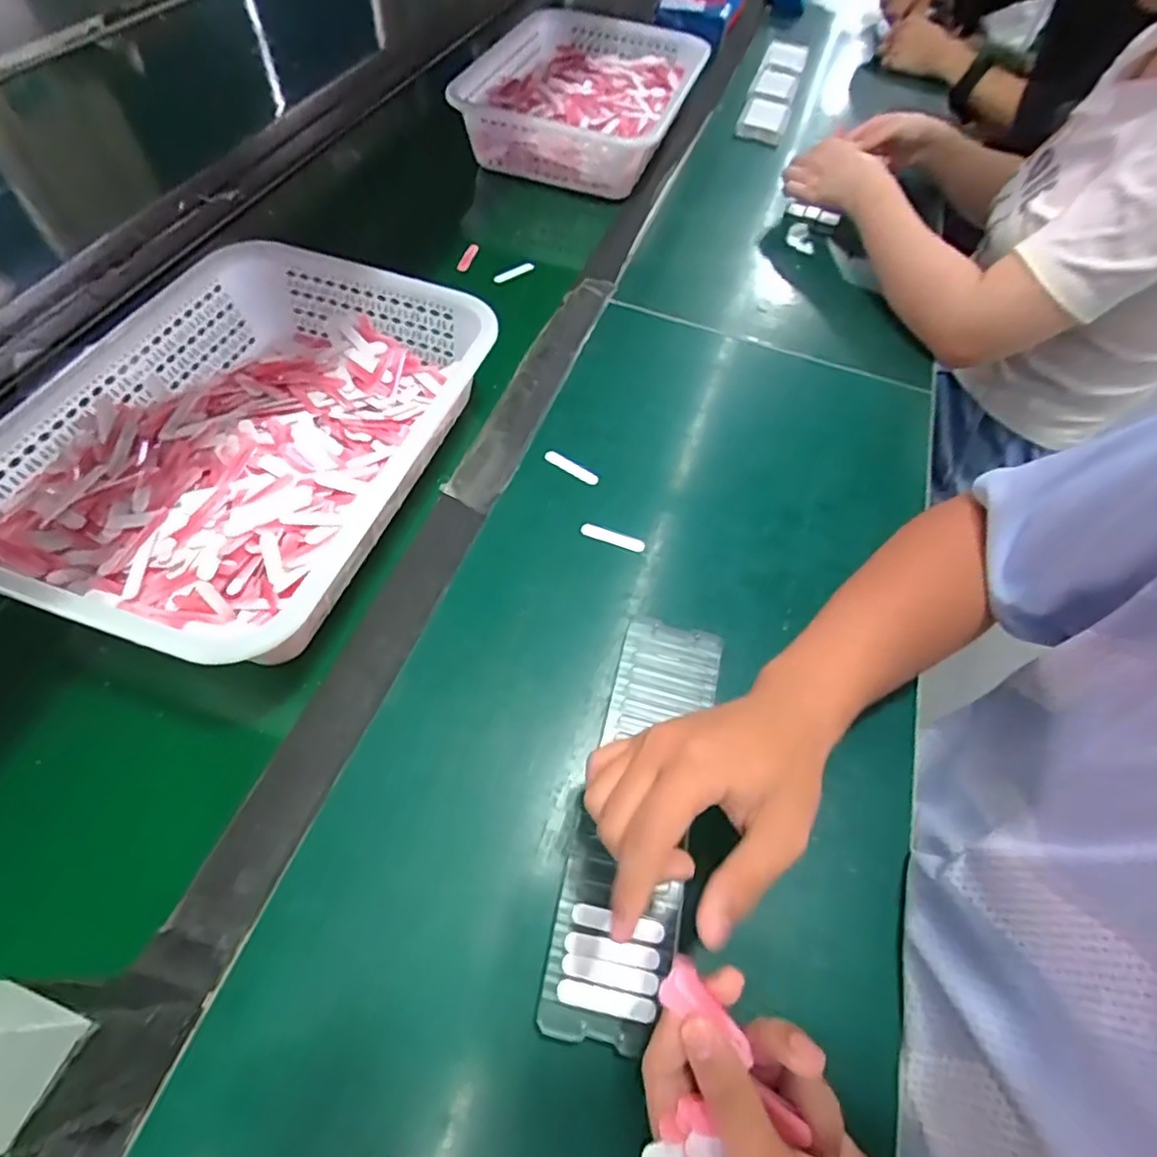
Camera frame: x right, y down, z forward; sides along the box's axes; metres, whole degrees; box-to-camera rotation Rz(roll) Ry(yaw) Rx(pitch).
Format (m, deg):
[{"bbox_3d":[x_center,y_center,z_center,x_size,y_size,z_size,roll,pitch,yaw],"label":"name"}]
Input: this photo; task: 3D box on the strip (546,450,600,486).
[{"bbox_3d":[-0.006,-0.096,0.522,0.052,0.004,0.011,33,61,16],"label":"strip"}]

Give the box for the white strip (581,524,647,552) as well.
[{"bbox_3d":[0.027,-0.033,0.484,0.052,0.004,0.011,19,58,9],"label":"white strip"}]

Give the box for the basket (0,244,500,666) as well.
[{"bbox_3d":[-0.246,-0.107,0.465,0.248,0.082,0.352,20,58,9],"label":"basket"}]

